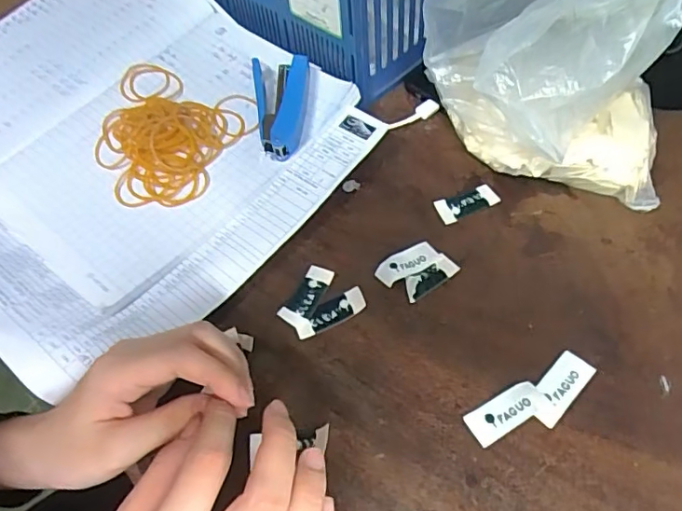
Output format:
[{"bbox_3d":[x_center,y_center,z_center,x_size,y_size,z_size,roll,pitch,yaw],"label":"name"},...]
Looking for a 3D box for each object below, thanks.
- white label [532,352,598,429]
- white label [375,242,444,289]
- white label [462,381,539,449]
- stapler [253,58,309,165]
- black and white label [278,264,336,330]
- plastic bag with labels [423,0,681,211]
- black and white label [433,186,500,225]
[{"bbox_3d":[0.128,0.077,0.323,0.047,0.004,0.020,-41,62,-20],"label":"white label"},{"bbox_3d":[0.046,0.005,0.376,0.046,0.007,0.020,-27,58,-12],"label":"white label"},{"bbox_3d":[0.095,0.090,0.318,0.045,0.004,0.020,-29,62,-8],"label":"white label"},{"bbox_3d":[-0.043,-0.115,0.424,0.042,0.028,0.087,-8,56,0],"label":"stapler"},{"bbox_3d":[-0.023,0.026,0.367,0.020,0.005,0.046,20,60,18],"label":"black and white label"},{"bbox_3d":[0.137,-0.106,0.337,0.160,0.180,0.086,-8,56,0],"label":"plastic bag with labels"},{"bbox_3d":[0.093,-0.039,0.410,0.045,0.006,0.018,-21,57,-9],"label":"black and white label"}]

